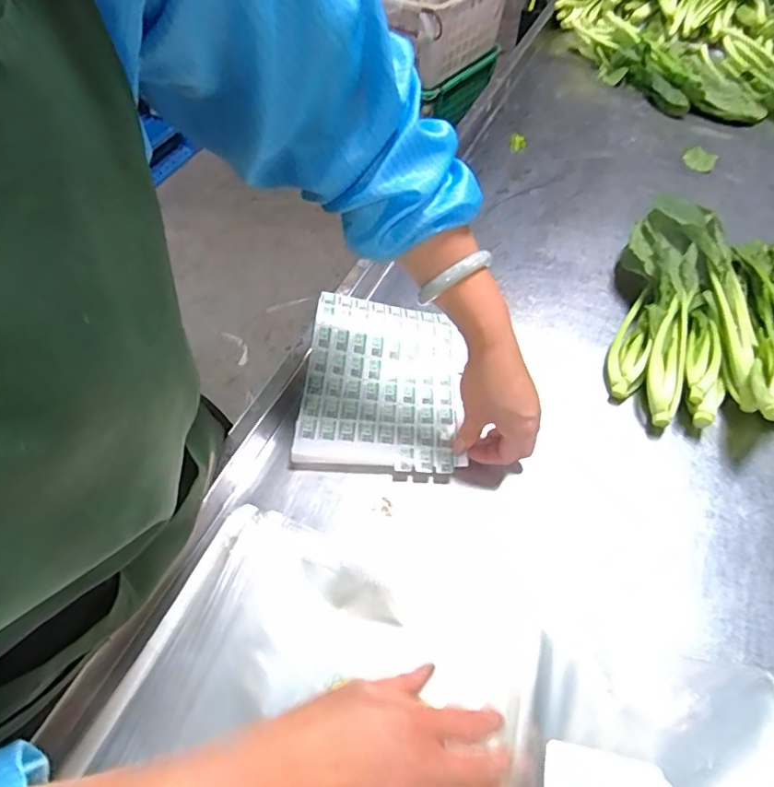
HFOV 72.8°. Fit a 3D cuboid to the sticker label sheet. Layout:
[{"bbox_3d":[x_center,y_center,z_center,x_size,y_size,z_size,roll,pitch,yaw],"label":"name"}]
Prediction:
[{"bbox_3d":[-0.003,-0.018,0.573,0.168,0.038,0.210,5,55,4],"label":"sticker label sheet"}]

